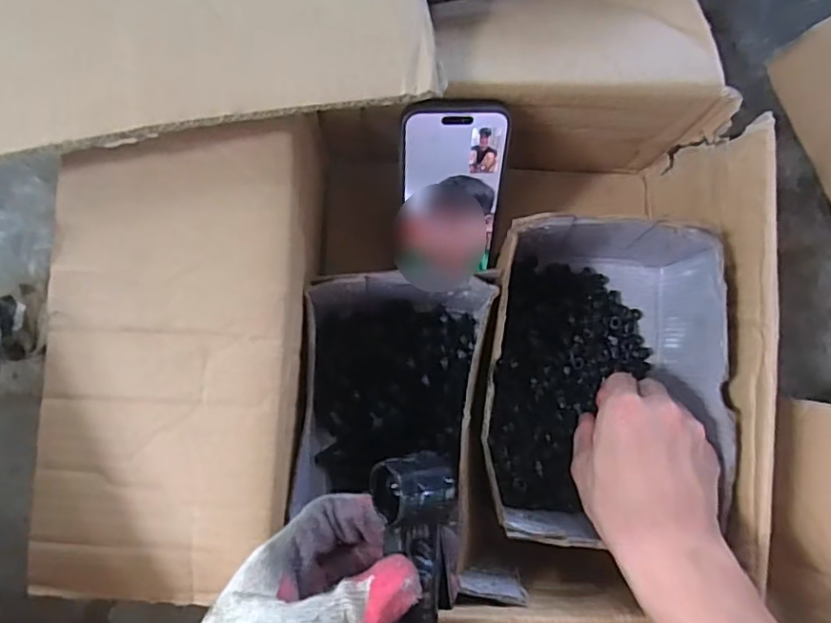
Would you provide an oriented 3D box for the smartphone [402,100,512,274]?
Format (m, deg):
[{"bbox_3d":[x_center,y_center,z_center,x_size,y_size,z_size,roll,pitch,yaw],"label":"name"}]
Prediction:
[{"bbox_3d":[0.027,-0.081,0.415,0.070,0.130,0.007,-4,42,-5],"label":"smartphone"}]

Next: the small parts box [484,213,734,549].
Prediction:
[{"bbox_3d":[0.127,0.040,0.426,0.151,0.107,0.220,7,85,-4],"label":"small parts box"}]

